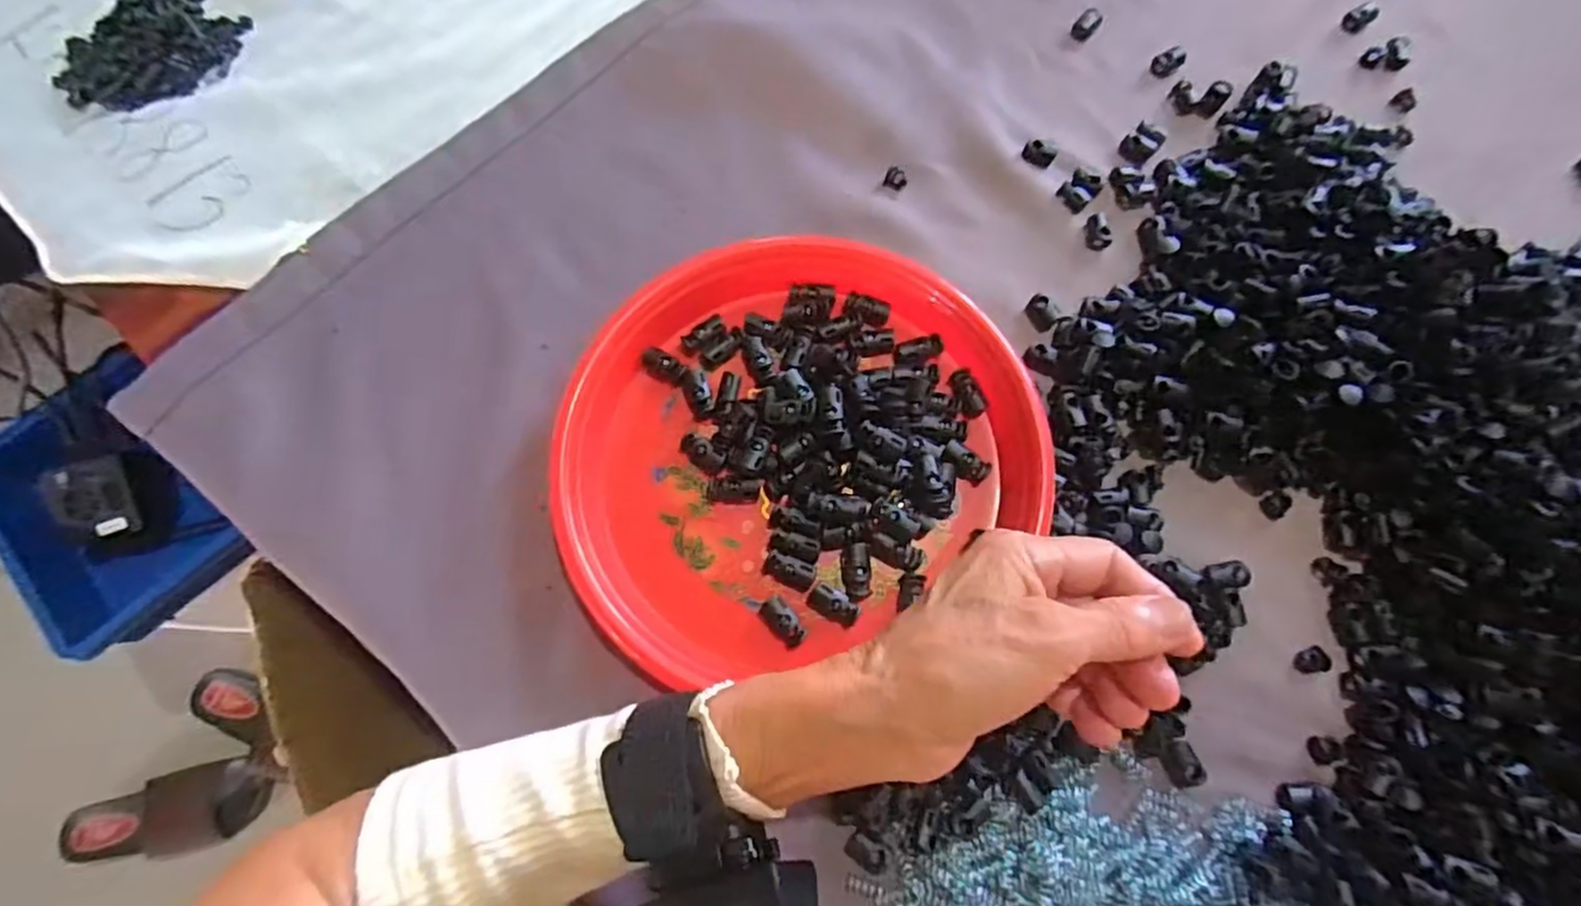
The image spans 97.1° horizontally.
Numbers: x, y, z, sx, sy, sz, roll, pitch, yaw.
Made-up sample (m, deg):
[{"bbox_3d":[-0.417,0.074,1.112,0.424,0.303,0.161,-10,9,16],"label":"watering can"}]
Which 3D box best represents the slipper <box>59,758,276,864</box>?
[{"bbox_3d":[-0.688,0.400,0.776,0.239,0.044,0.085,-13,74,-4],"label":"slipper"}]

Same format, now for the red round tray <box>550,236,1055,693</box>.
[{"bbox_3d":[0.003,-0.008,0.381,0.246,0.027,0.227,0,75,0],"label":"red round tray"}]

